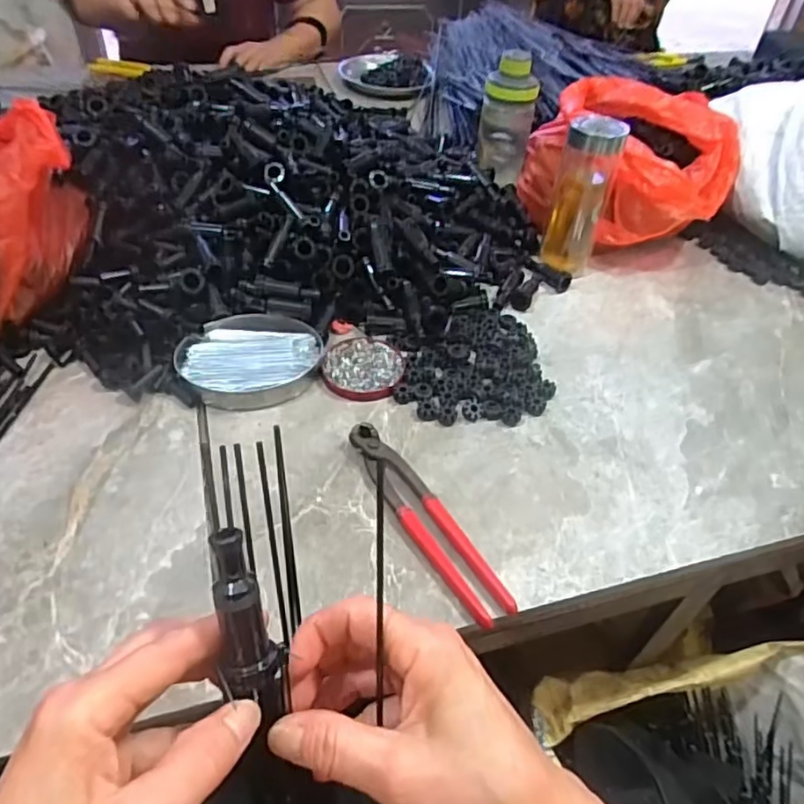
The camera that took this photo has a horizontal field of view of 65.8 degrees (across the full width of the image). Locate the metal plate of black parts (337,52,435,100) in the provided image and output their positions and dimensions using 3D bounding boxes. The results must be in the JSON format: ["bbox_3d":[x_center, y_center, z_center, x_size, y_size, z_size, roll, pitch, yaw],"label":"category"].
[{"bbox_3d":[-0.029,-0.638,1.204,0.176,0.035,0.170,3,47,-4],"label":"metal plate of black parts"}]

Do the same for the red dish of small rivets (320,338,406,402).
[{"bbox_3d":[-0.039,-0.034,0.621,0.078,0.009,0.080,3,45,-3],"label":"red dish of small rivets"}]

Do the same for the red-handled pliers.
[{"bbox_3d":[0.017,0.090,0.496,0.037,0.016,0.199,-23,52,-26],"label":"red-handled pliers"}]

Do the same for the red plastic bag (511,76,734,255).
[{"bbox_3d":[0.301,-0.318,0.841,0.267,0.136,0.284,-1,45,-6],"label":"red plastic bag"}]

